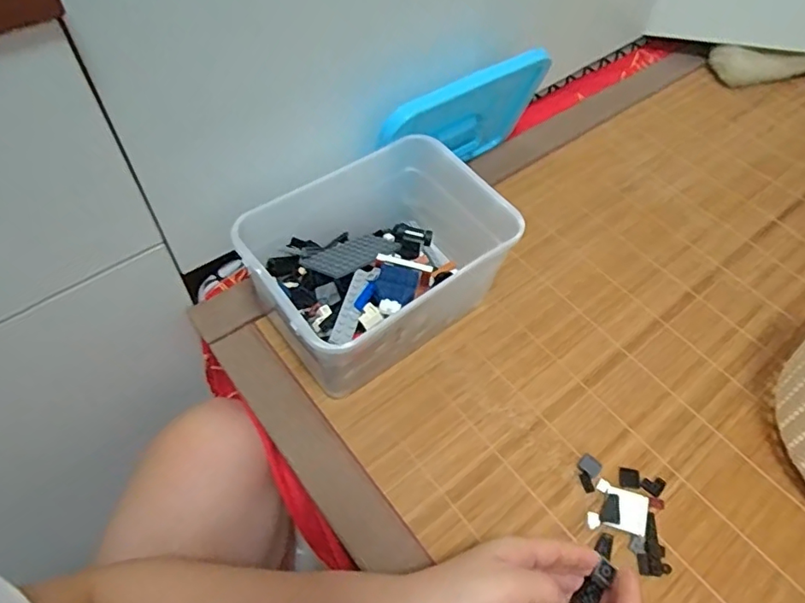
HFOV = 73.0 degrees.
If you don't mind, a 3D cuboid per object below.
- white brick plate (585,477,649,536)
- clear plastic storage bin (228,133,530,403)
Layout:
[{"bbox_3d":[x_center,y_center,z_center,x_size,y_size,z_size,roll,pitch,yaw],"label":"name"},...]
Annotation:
[{"bbox_3d":[0.174,0.169,0.436,0.043,0.006,0.041,21,57,11],"label":"white brick plate"},{"bbox_3d":[-0.020,-0.031,0.494,0.216,0.118,0.148,-33,63,-23],"label":"clear plastic storage bin"}]

